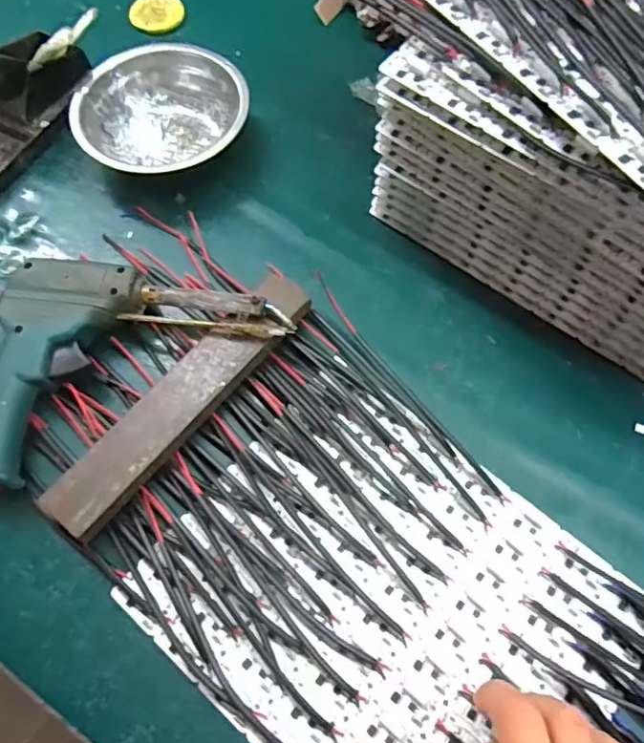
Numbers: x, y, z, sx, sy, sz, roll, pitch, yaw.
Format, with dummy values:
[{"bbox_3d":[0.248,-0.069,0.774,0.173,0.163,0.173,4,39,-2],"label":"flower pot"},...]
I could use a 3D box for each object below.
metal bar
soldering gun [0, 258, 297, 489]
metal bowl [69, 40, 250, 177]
[{"bbox_3d":[-0.083,0.014,0.360,0.037,0.024,0.202,36,72,13],"label":"metal bar"},{"bbox_3d":[-0.119,0.007,0.359,0.179,0.033,0.143,7,68,2],"label":"soldering gun"},{"bbox_3d":[-0.120,-0.197,0.448,0.127,0.041,0.111,9,68,3],"label":"metal bowl"}]

